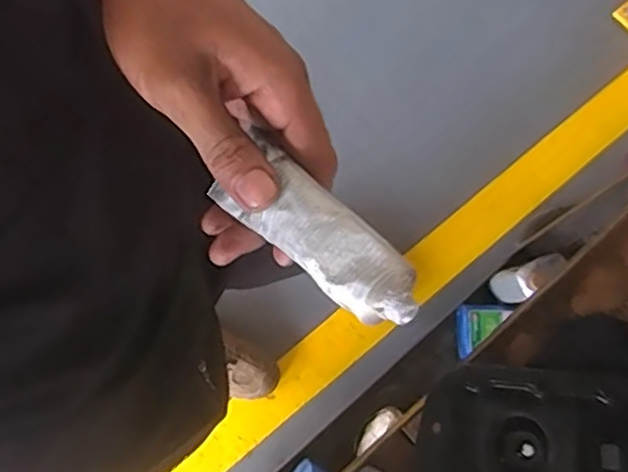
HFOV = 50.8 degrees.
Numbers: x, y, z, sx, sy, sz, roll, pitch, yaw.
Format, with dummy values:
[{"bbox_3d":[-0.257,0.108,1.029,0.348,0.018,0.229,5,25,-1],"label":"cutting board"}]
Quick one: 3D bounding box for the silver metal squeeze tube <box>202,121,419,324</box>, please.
[{"bbox_3d":[-0.002,-0.003,0.289,0.033,0.021,0.122,-41,54,-9],"label":"silver metal squeeze tube"}]

